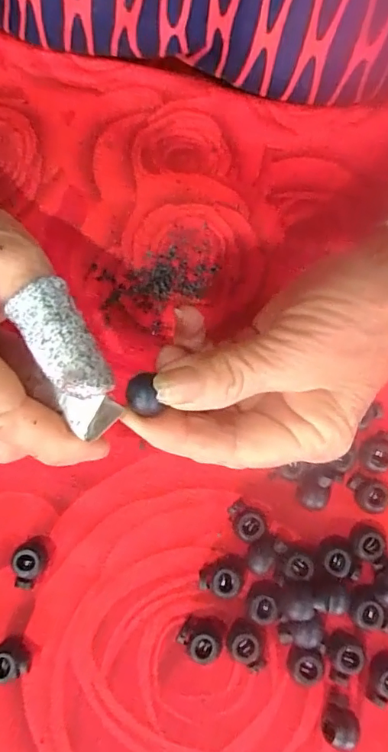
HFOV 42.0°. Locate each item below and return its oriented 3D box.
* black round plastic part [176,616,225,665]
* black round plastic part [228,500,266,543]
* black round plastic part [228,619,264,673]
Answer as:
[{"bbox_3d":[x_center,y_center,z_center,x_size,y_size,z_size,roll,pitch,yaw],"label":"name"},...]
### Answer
[{"bbox_3d":[0.003,0.114,0.219,0.018,0.012,0.015,29,81,6],"label":"black round plastic part"},{"bbox_3d":[0.024,0.066,0.230,0.014,0.012,0.018,-29,80,-5],"label":"black round plastic part"},{"bbox_3d":[0.023,0.116,0.219,0.017,0.011,0.014,31,81,6],"label":"black round plastic part"}]

